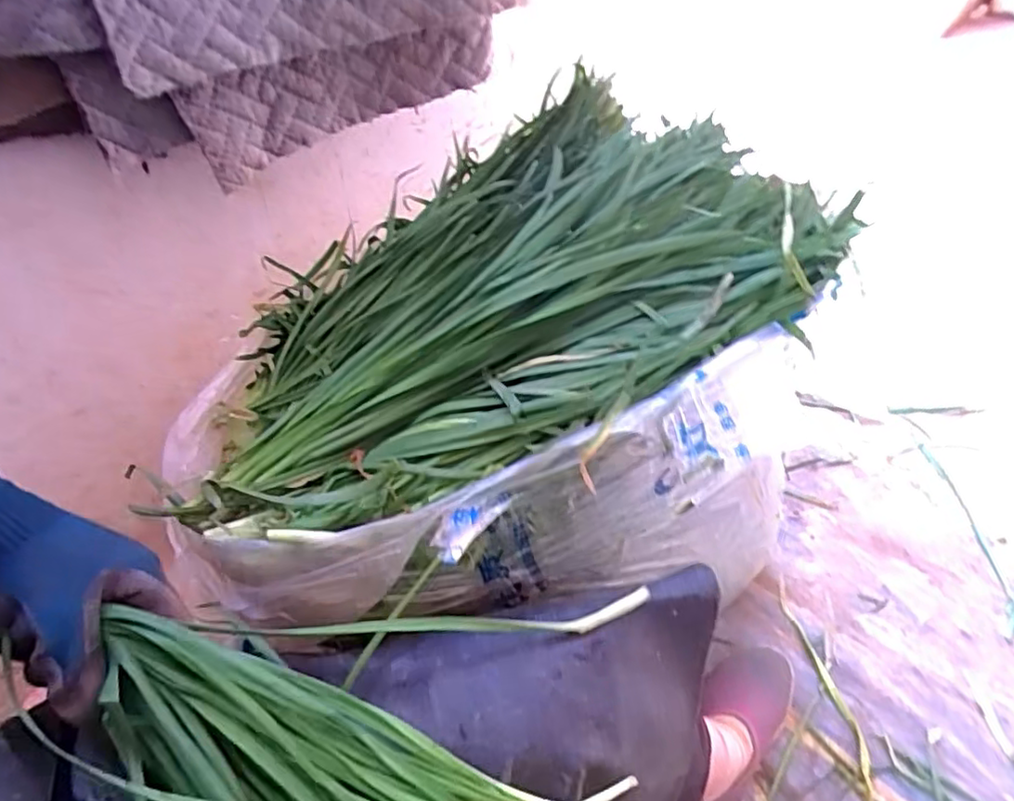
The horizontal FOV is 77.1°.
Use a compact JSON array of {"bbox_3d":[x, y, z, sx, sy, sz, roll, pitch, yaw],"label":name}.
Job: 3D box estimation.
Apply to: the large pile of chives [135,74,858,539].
[{"bbox_3d":[-0.029,-0.094,0.522,0.490,0.133,0.380,-24,47,-14],"label":"large pile of chives"}]

